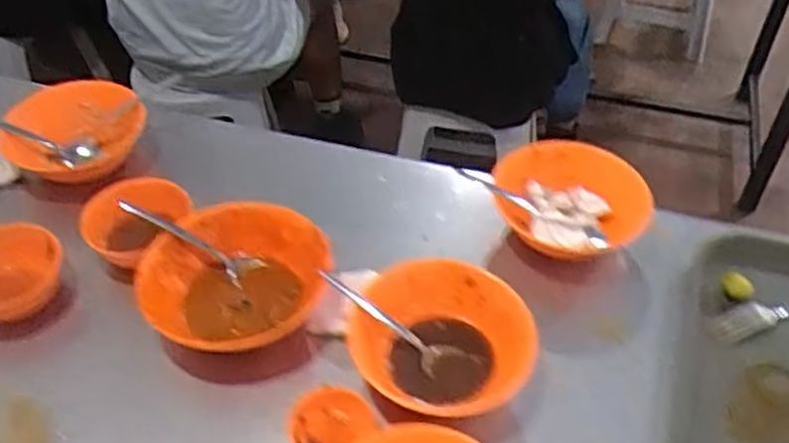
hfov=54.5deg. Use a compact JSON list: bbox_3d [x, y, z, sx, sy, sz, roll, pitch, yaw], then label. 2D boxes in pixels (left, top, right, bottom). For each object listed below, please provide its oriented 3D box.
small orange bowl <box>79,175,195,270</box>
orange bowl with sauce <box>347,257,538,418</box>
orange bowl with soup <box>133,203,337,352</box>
[{"bbox_3d":[-0.259,0.004,0.769,0.096,0.057,0.091,0,45,0],"label":"small orange bowl"},{"bbox_3d":[0.043,0.112,0.670,0.147,0.065,0.156,0,45,0],"label":"orange bowl with sauce"},{"bbox_3d":[-0.144,0.059,0.712,0.167,0.060,0.161,0,45,0],"label":"orange bowl with soup"}]

